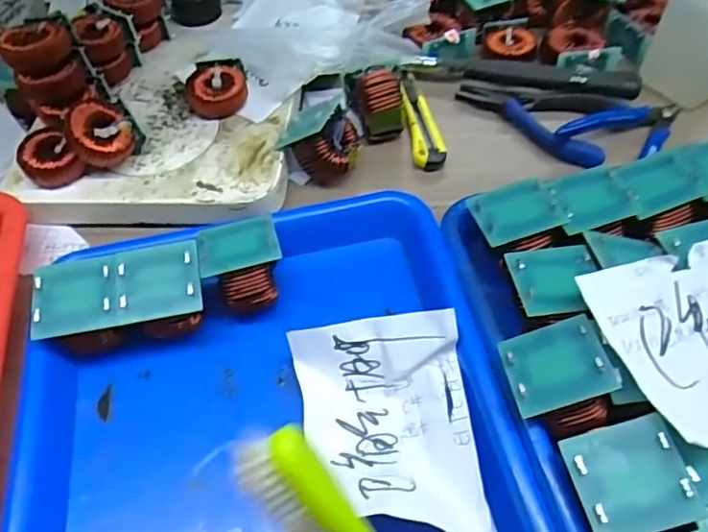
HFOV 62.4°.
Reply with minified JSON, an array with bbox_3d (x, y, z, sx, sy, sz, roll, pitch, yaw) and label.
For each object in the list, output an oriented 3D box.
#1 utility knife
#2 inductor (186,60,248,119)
[{"bbox_3d":[0.053,-0.119,0.463,0.025,0.011,0.112,-5,54,0],"label":"utility knife"},{"bbox_3d":[-0.104,-0.134,0.445,0.042,0.022,0.042,-2,54,3],"label":"inductor"}]

